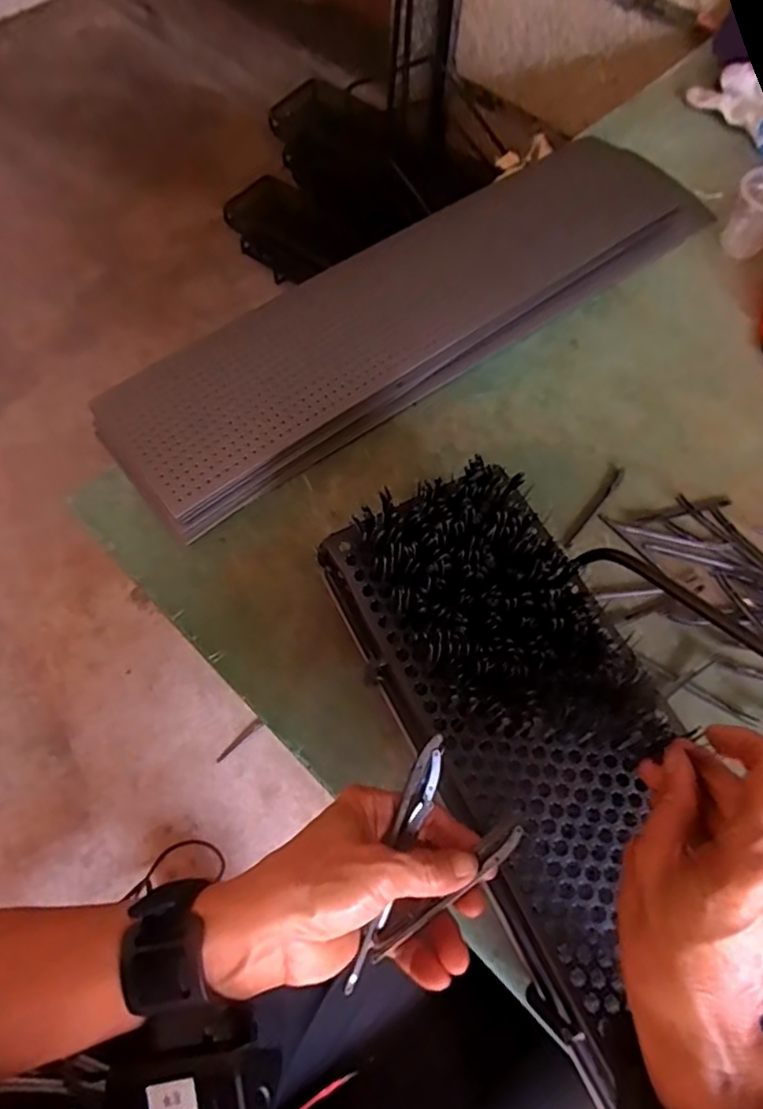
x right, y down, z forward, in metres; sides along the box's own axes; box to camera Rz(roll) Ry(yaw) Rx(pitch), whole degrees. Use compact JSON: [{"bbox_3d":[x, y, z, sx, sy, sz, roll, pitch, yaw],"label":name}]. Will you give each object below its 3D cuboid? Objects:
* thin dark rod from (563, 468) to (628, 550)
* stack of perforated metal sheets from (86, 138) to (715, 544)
[{"bbox_3d":[0.188,-0.042,0.532,0.007,0.004,0.097,37,70,14],"label":"thin dark rod"},{"bbox_3d":[0.055,-0.252,0.593,0.669,0.052,0.160,-37,72,-16],"label":"stack of perforated metal sheets"}]

